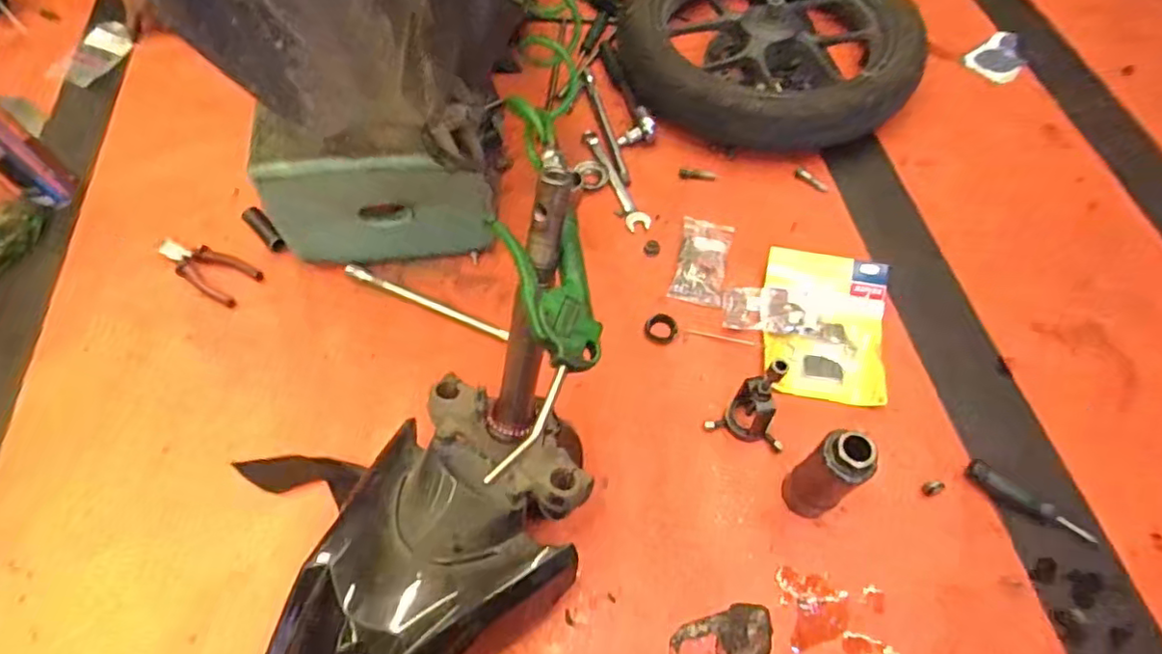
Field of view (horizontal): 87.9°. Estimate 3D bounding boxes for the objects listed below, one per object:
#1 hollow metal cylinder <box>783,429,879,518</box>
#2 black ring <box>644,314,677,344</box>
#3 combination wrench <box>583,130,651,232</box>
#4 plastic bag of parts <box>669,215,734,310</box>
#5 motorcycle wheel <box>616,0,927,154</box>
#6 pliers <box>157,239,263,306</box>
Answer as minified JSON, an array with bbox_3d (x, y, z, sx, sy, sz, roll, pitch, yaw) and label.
[{"bbox_3d":[0.242,0.150,0.593,0.047,0.149,0.055,-36,67,-17],"label":"hollow metal cylinder"},{"bbox_3d":[0.102,0.001,0.763,0.040,0.007,0.041,0,61,1],"label":"black ring"},{"bbox_3d":[0.051,-0.219,0.890,0.032,0.013,0.197,-17,62,-8],"label":"combination wrench"},{"bbox_3d":[0.164,-0.094,0.805,0.067,0.017,0.136,13,62,8],"label":"plastic bag of parts"},{"bbox_3d":[0.285,-0.445,0.950,0.419,0.086,0.353,-4,61,-1],"label":"motorcycle wheel"},{"bbox_3d":[-0.499,-0.083,0.803,0.139,0.019,0.063,28,65,15],"label":"pliers"}]

